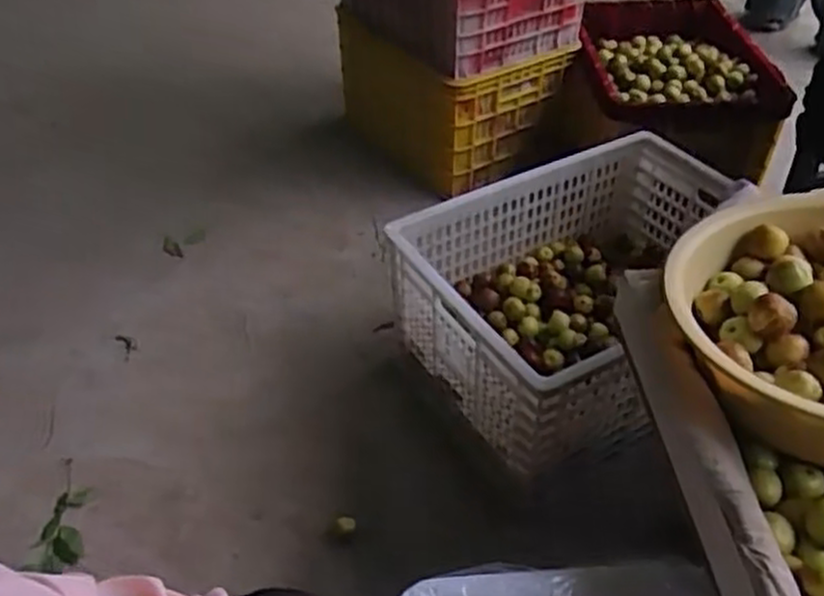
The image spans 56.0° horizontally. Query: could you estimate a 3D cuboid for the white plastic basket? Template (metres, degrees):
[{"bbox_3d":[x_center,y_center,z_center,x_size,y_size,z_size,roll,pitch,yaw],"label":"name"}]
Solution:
[{"bbox_3d":[0.293,-0.019,1.196,0.557,0.217,0.386,-24,45,-22],"label":"white plastic basket"}]

